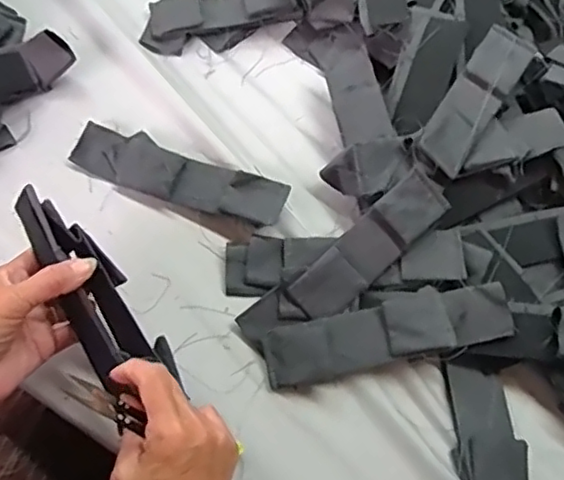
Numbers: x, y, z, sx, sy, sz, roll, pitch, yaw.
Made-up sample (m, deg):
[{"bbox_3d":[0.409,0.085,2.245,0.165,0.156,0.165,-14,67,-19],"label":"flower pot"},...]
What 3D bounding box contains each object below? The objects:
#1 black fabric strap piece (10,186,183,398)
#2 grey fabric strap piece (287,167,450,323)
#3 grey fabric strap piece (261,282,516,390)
[{"bbox_3d":[-0.138,0.036,0.446,0.049,0.046,0.159,-34,96,-17],"label":"black fabric strap piece"},{"bbox_3d":[0.073,0.007,0.515,0.147,0.013,0.047,-43,100,-3],"label":"grey fabric strap piece"},{"bbox_3d":[0.083,0.073,0.497,0.194,0.012,0.048,-12,72,-2],"label":"grey fabric strap piece"}]

